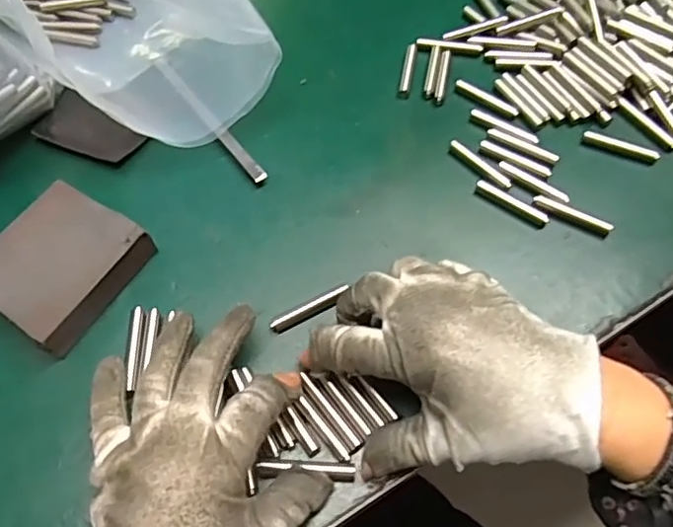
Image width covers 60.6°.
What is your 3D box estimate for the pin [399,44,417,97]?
[{"bbox_3d":[0.052,-0.139,0.416,0.007,0.006,0.048,11,65,3],"label":"pin"}]

